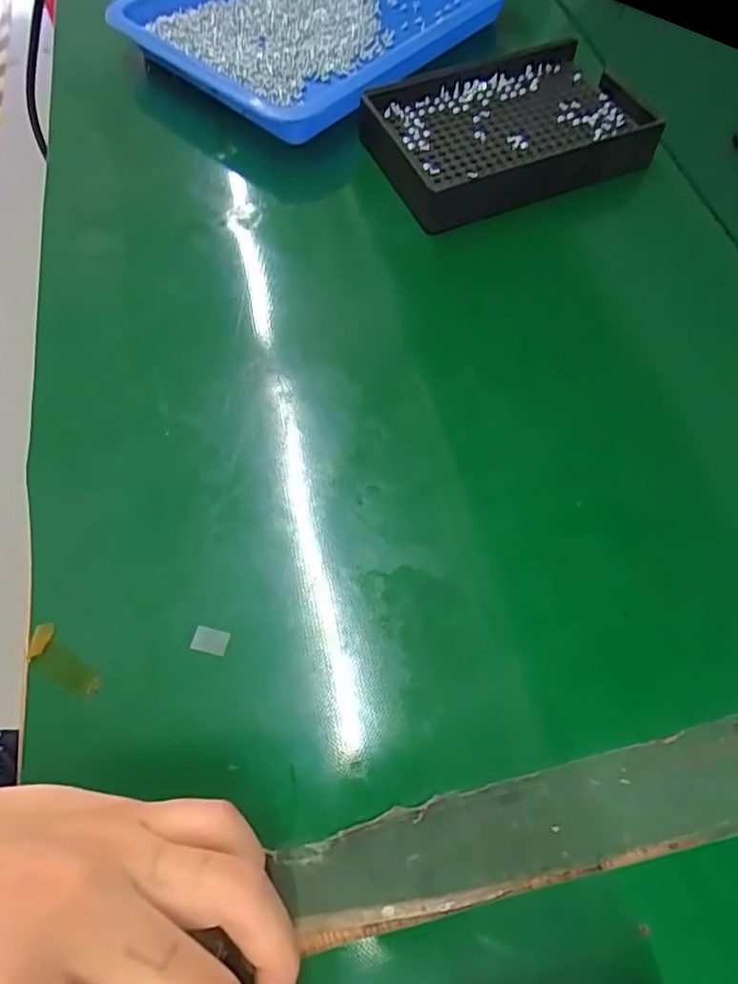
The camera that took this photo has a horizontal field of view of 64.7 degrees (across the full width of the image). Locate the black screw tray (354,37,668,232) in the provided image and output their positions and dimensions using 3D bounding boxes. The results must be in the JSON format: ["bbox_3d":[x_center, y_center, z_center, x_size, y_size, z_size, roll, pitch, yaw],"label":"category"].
[{"bbox_3d":[0.075,-0.199,0.315,0.141,0.021,0.105,-17,64,-6],"label":"black screw tray"}]

